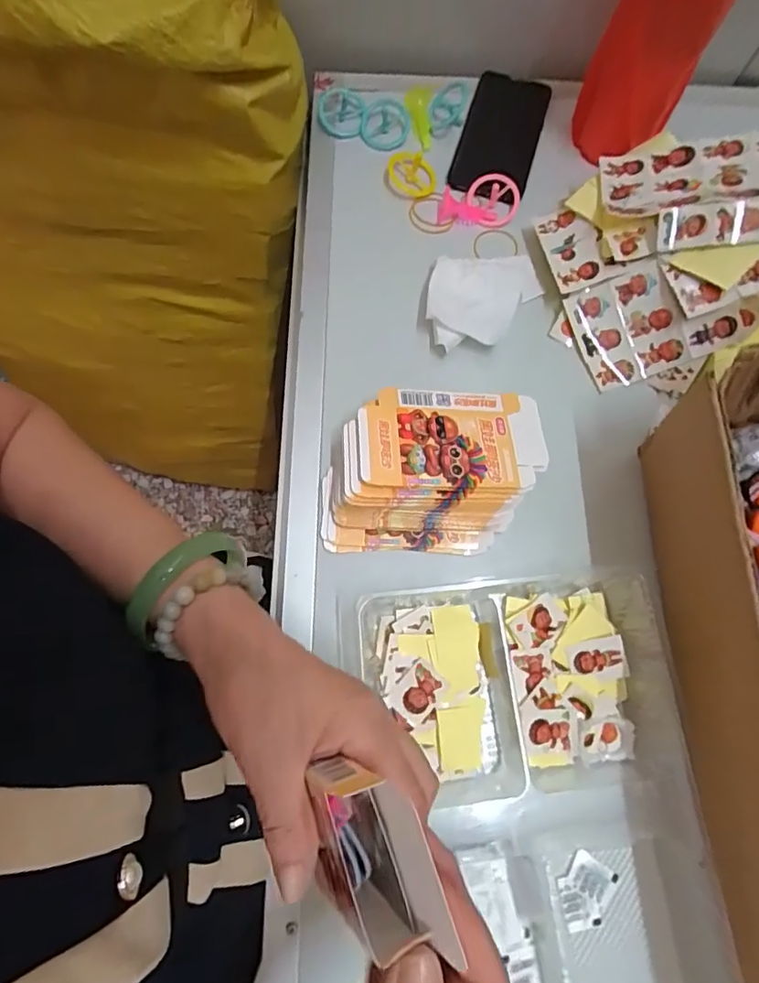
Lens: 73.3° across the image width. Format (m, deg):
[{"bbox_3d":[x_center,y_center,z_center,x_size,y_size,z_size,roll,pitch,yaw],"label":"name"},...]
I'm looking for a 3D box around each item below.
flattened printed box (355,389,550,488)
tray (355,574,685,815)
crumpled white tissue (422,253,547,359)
[{"bbox_3d":[0.057,-0.041,0.384,0.145,0.005,0.081,1,66,-13],"label":"flattened printed box"},{"bbox_3d":[0.092,0.135,0.353,0.200,0.037,0.143,-4,74,-3],"label":"tray"},{"bbox_3d":[0.095,-0.173,0.455,0.105,0.014,0.091,-6,74,-3],"label":"crumpled white tissue"}]

